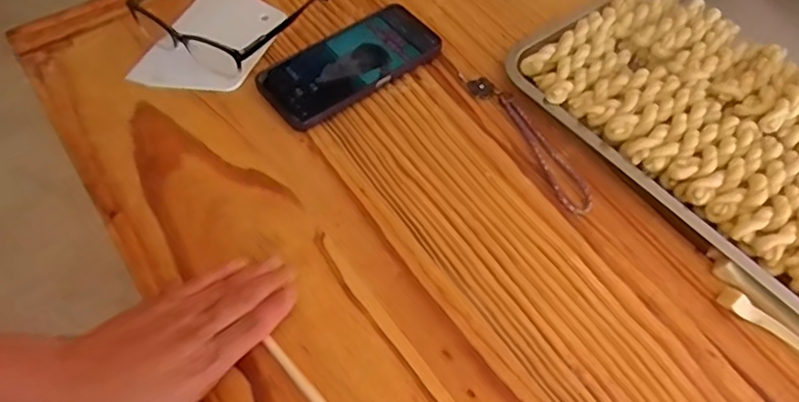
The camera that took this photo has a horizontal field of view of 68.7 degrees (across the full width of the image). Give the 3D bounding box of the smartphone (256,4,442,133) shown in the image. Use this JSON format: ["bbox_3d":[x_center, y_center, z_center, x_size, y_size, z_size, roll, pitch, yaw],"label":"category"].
[{"bbox_3d":[-0.045,-0.127,0.533,0.163,0.007,0.077,-33,63,-15],"label":"smartphone"}]

